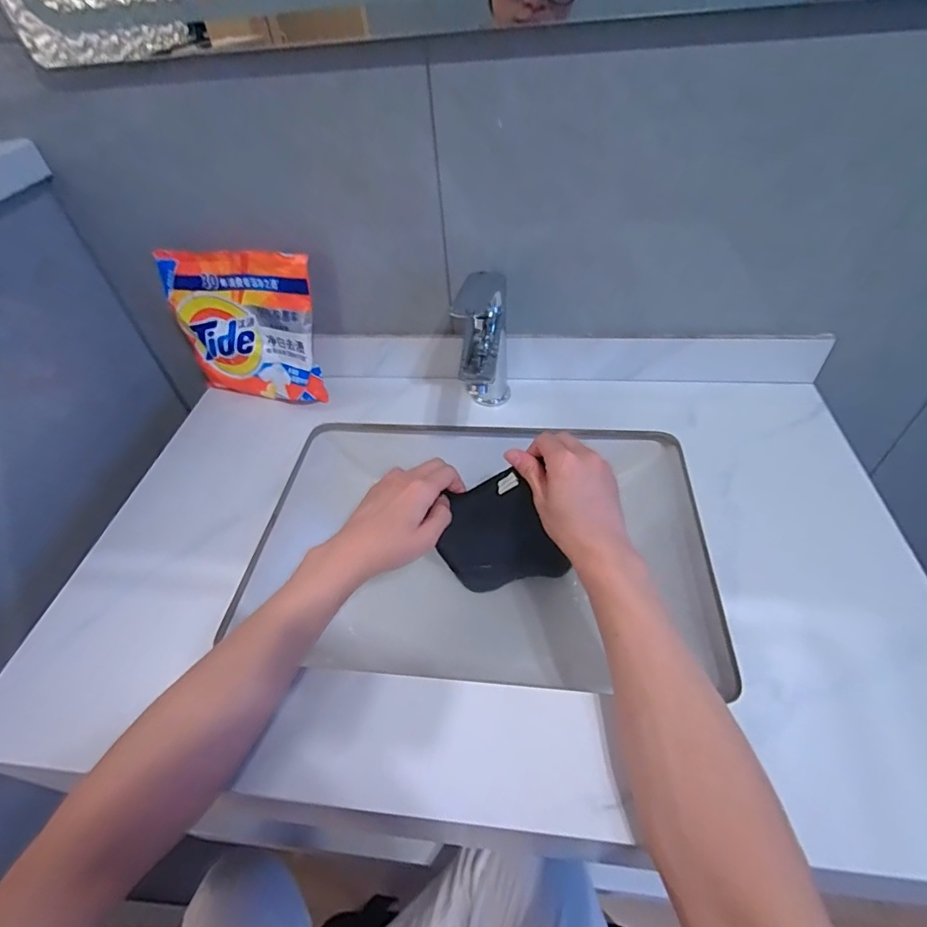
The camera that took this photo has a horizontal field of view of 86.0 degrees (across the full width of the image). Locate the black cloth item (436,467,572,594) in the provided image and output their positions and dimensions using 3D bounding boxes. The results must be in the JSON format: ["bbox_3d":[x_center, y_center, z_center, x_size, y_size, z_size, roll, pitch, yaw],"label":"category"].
[{"bbox_3d":[0.044,0.076,0.536,0.132,0.164,0.033,-8,47,-2],"label":"black cloth item"}]

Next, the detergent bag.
[{"bbox_3d":[-0.263,-0.161,0.611,0.183,0.181,0.059,12,49,16],"label":"detergent bag"}]

